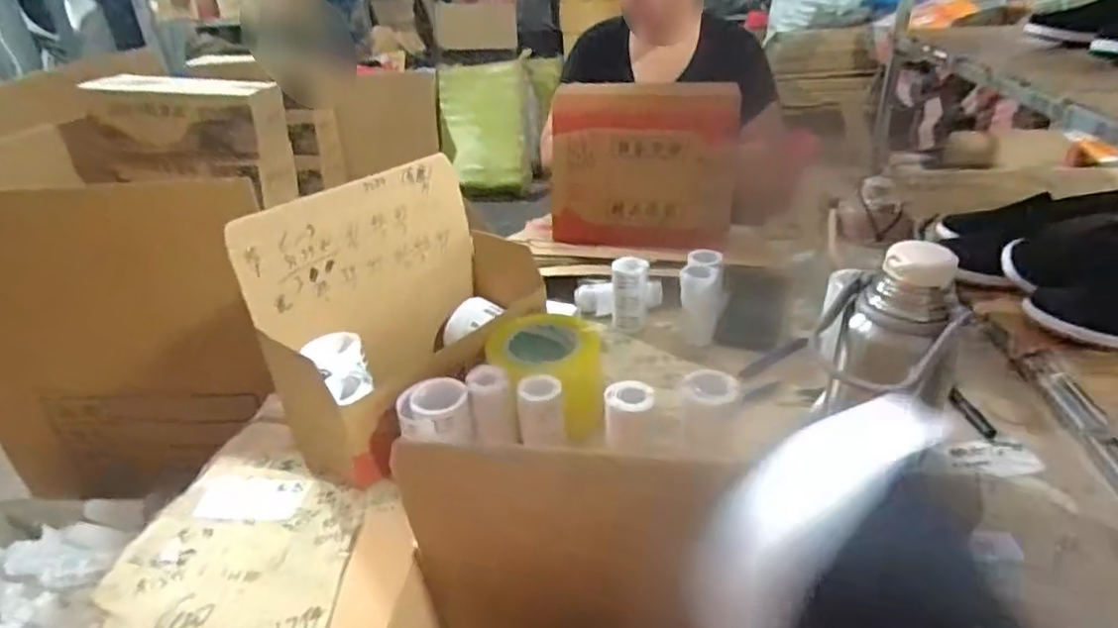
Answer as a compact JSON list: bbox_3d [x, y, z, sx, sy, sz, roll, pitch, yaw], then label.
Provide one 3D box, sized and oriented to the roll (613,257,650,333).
[{"bbox_3d":[0.095,-0.021,0.847,0.045,0.096,0.049,-2,30,3],"label":"roll"}]

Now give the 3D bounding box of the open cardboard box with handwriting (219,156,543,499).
[{"bbox_3d":[-0.150,-0.018,0.728,0.156,0.249,0.344,17,35,32],"label":"open cardboard box with handwriting"}]

